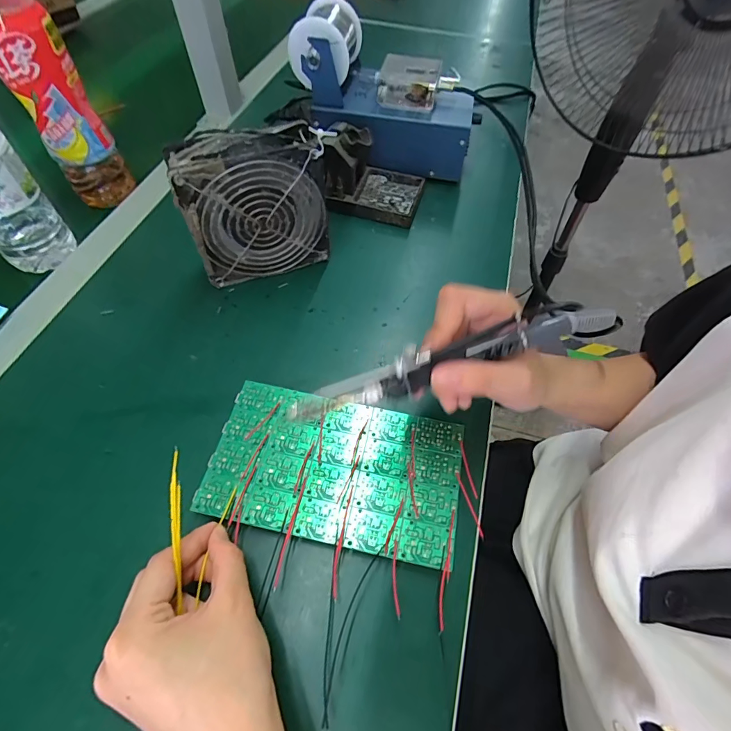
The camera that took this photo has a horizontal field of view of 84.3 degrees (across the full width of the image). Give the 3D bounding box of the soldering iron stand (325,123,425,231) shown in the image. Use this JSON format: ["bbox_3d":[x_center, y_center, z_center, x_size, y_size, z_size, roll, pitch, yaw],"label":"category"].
[{"bbox_3d":[0.009,-0.211,0.446,0.104,0.075,0.076,12,57,7],"label":"soldering iron stand"}]

